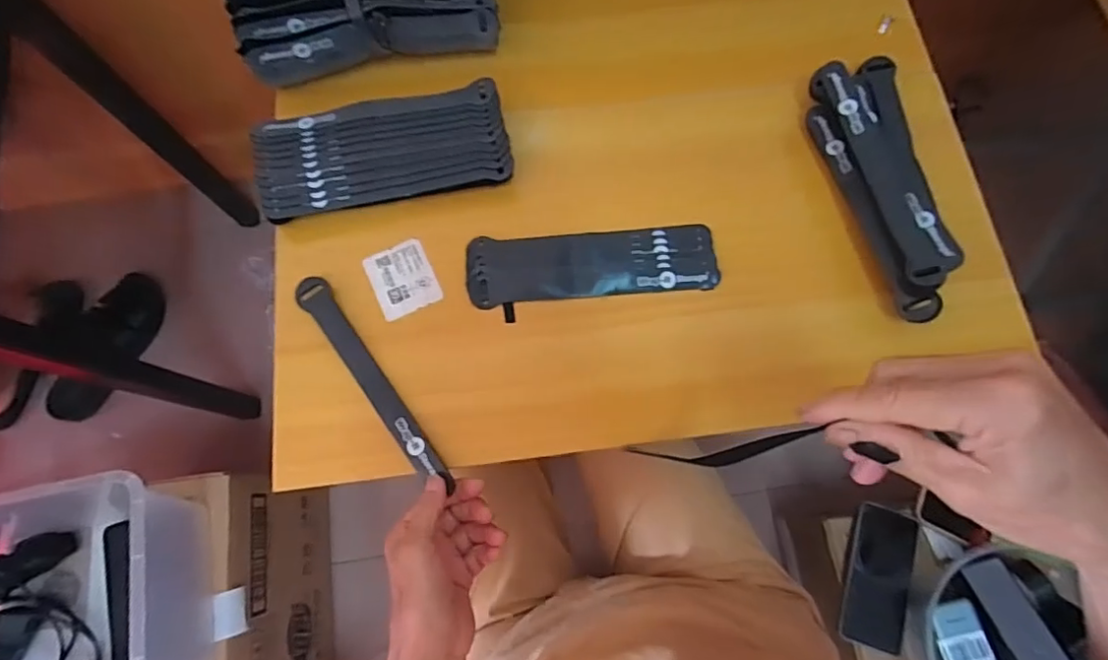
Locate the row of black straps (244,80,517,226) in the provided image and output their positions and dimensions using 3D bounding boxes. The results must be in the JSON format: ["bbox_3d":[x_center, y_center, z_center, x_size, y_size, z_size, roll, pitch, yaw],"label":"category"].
[{"bbox_3d":[-0.139,-0.145,0.465,0.200,0.027,0.083,-12,75,-3],"label":"row of black straps"}]

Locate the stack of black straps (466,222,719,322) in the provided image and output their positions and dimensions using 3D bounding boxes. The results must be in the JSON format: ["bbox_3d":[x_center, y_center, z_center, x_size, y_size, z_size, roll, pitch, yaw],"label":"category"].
[{"bbox_3d":[0.031,-0.053,0.456,0.199,0.006,0.061,-4,75,-1],"label":"stack of black straps"}]

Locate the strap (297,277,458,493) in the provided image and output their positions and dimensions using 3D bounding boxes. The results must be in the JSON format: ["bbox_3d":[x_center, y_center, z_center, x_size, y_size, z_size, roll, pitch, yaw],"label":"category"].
[{"bbox_3d":[-0.139,0.037,0.424,0.024,0.006,0.190,-33,77,-15],"label":"strap"}]

